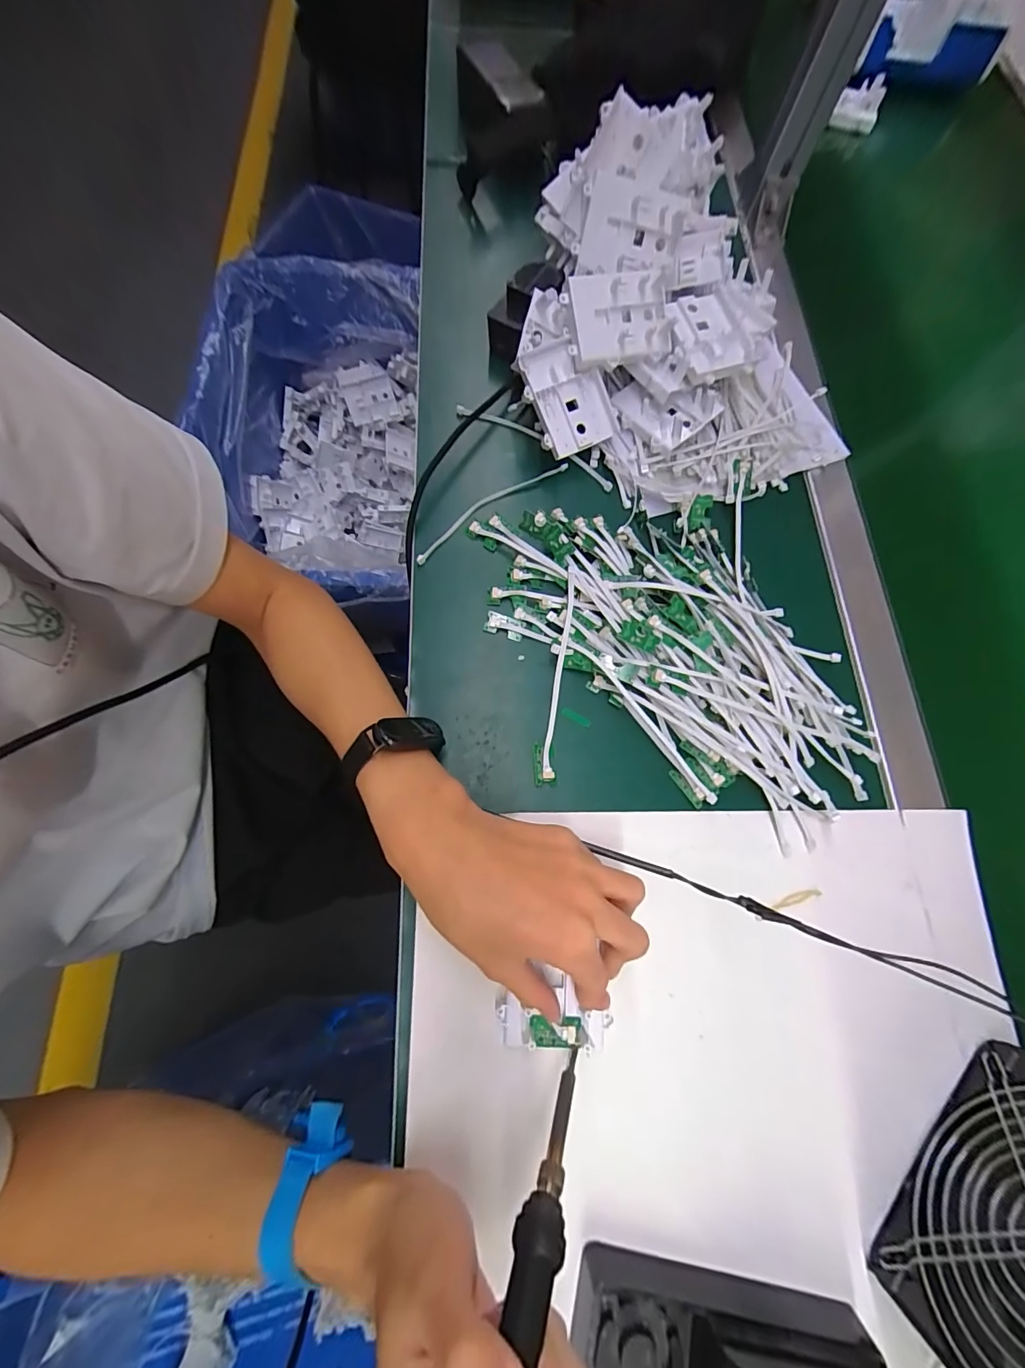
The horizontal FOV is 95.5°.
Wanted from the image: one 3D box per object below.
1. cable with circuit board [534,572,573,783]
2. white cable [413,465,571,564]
[{"bbox_3d":[0.031,-0.008,0.344,0.017,0.016,0.162,7,74,1],"label":"cable with circuit board"},{"bbox_3d":[-0.019,-0.149,0.395,0.154,0.009,0.016,-36,70,-12],"label":"white cable"}]

